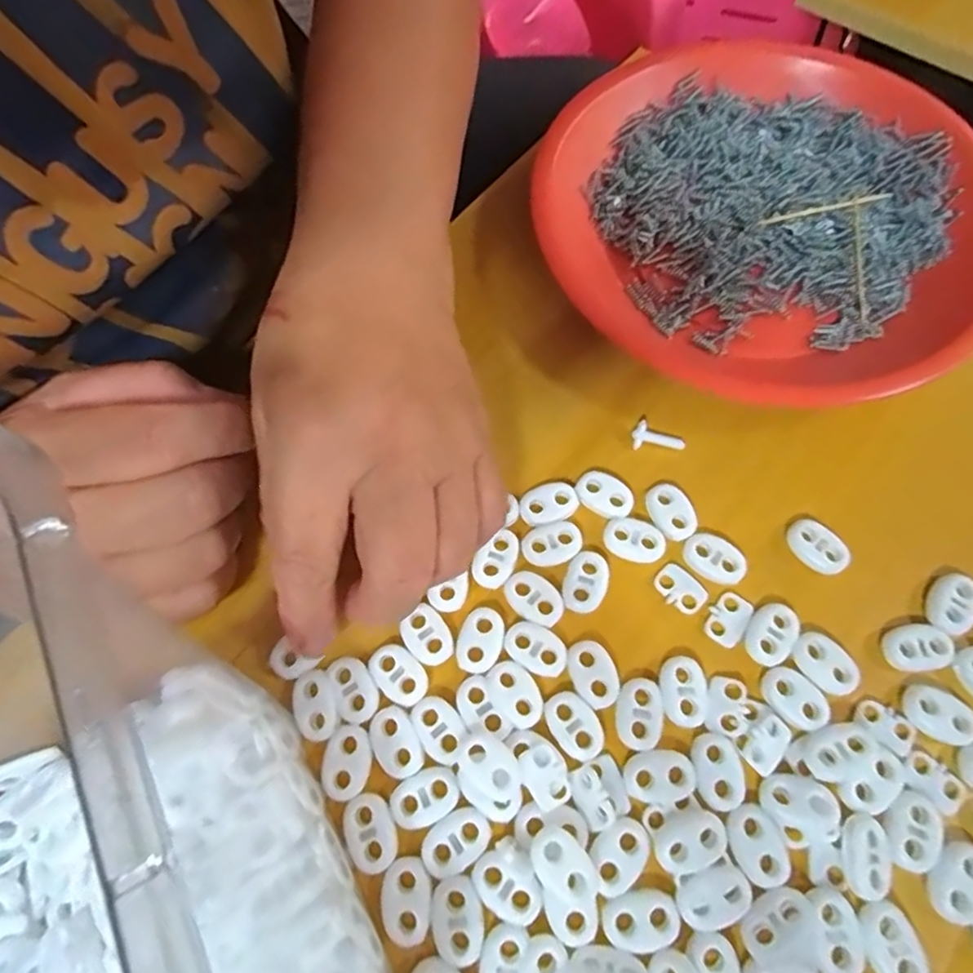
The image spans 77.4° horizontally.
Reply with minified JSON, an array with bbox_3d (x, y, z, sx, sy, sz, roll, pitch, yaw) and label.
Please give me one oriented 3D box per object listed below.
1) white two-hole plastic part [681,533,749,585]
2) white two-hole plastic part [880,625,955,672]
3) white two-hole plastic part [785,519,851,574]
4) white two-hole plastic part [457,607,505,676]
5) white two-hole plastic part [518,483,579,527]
[{"bbox_3d":[0.082,0.026,0.219,0.022,0.004,0.014,32,73,13],"label":"white two-hole plastic part"},{"bbox_3d":[0.146,0.055,0.205,0.020,0.004,0.015,-1,69,1],"label":"white two-hole plastic part"},{"bbox_3d":[0.119,0.022,0.219,0.014,0.006,0.022,-35,72,-12],"label":"white two-hole plastic part"},{"bbox_3d":[-0.002,0.053,0.209,0.015,0.004,0.022,7,69,4],"label":"white two-hole plastic part"},{"bbox_3d":[0.023,0.007,0.229,0.022,0.004,0.015,-22,70,-7],"label":"white two-hole plastic part"}]

